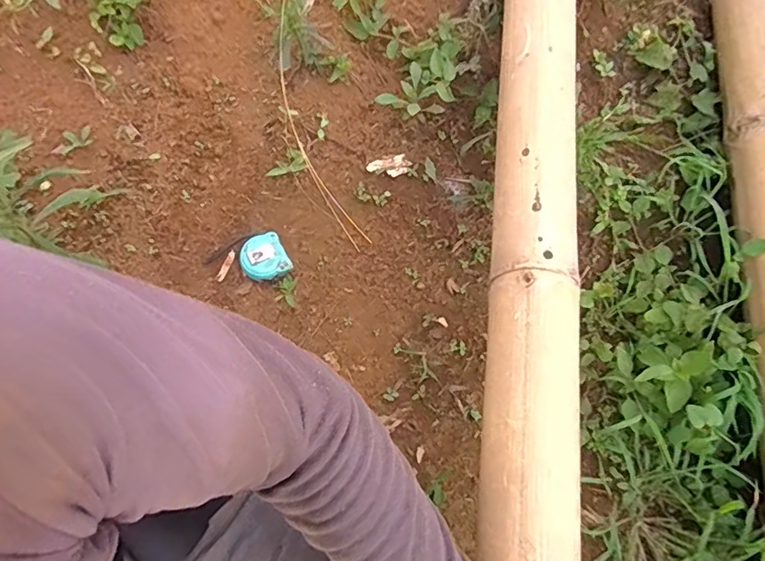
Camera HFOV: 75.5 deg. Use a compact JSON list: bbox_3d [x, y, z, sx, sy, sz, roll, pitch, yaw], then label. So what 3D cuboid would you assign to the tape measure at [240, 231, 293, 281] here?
[{"bbox_3d":[-0.148,-0.025,0.622,0.055,0.034,0.052,-25,69,-14],"label":"tape measure"}]

